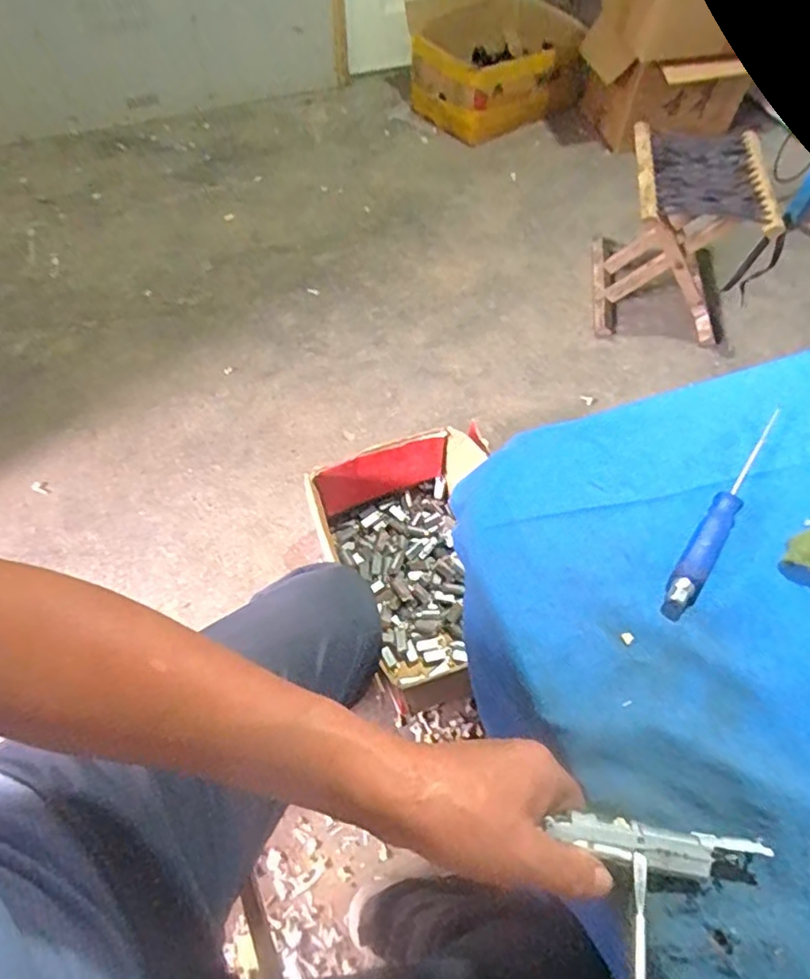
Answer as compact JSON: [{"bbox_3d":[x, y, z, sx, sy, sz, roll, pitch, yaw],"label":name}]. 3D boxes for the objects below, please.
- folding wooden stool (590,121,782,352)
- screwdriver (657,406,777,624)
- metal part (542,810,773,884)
[{"bbox_3d":[0.614,-0.561,1.333,0.298,0.317,0.311,7,59,4],"label":"folding wooden stool"},{"bbox_3d":[0.222,0.011,0.406,0.020,0.014,0.192,33,64,18],"label":"screwdriver"},{"bbox_3d":[0.126,0.180,0.298,0.104,0.017,0.019,10,59,1],"label":"metal part"}]

